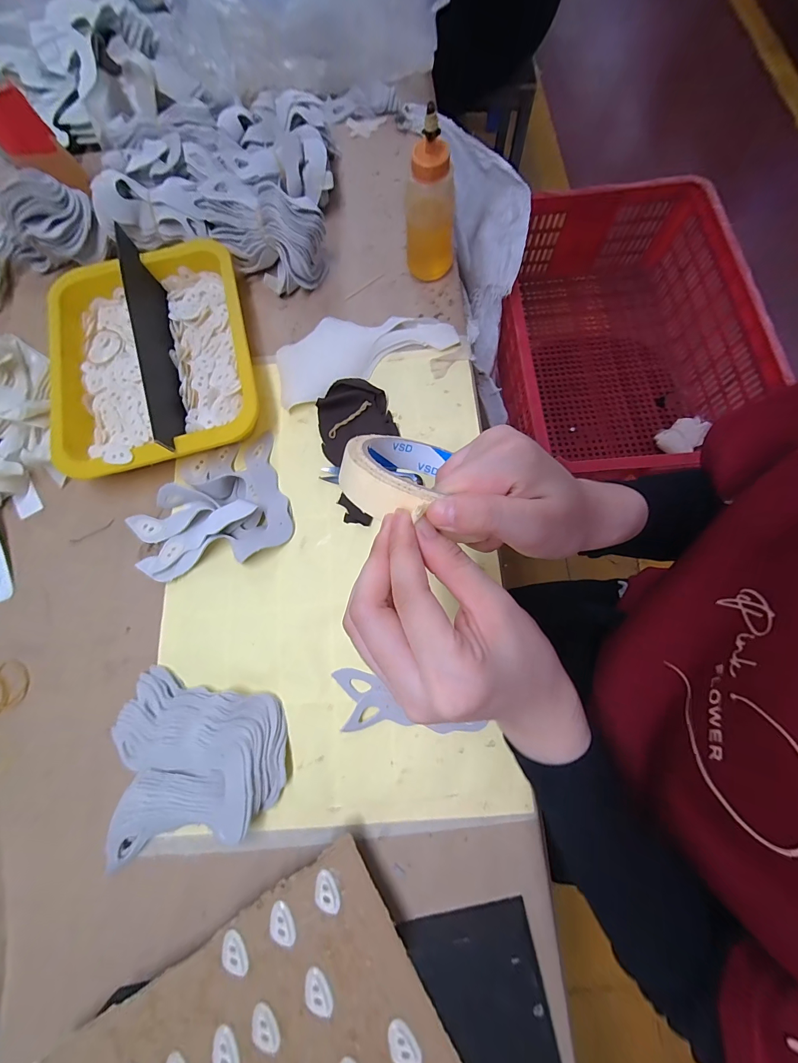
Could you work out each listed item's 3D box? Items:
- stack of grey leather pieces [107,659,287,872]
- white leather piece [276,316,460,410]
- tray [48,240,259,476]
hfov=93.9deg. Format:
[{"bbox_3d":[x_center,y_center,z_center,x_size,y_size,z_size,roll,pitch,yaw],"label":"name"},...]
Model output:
[{"bbox_3d":[-0.166,0.181,0.307,0.138,0.022,0.130,-9,73,-2],"label":"stack of grey leather pieces"},{"bbox_3d":[-0.042,-0.204,0.410,0.196,0.010,0.085,-23,74,-6],"label":"white leather piece"},{"bbox_3d":[-0.257,-0.181,0.392,0.198,0.046,0.252,-14,73,-3],"label":"tray"}]

